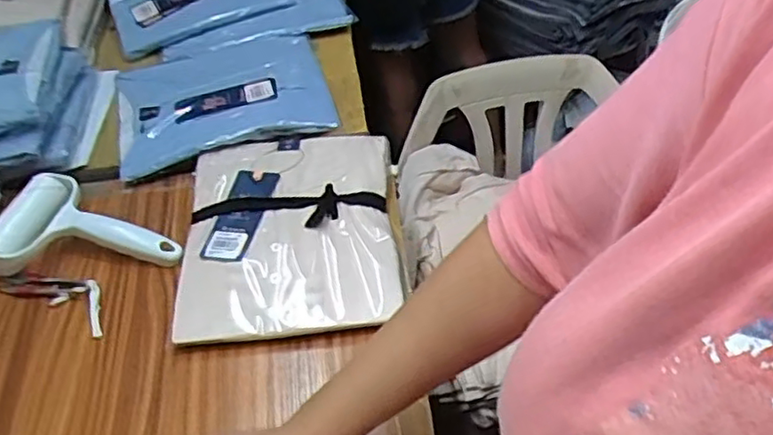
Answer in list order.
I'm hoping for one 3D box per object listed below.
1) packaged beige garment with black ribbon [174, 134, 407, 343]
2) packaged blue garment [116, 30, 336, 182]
[{"bbox_3d":[-0.099,0.004,0.650,0.213,0.041,0.251,-6,46,-2],"label":"packaged beige garment with black ribbon"},{"bbox_3d":[-0.197,-0.155,0.772,0.241,0.022,0.209,-16,47,-10],"label":"packaged blue garment"}]

